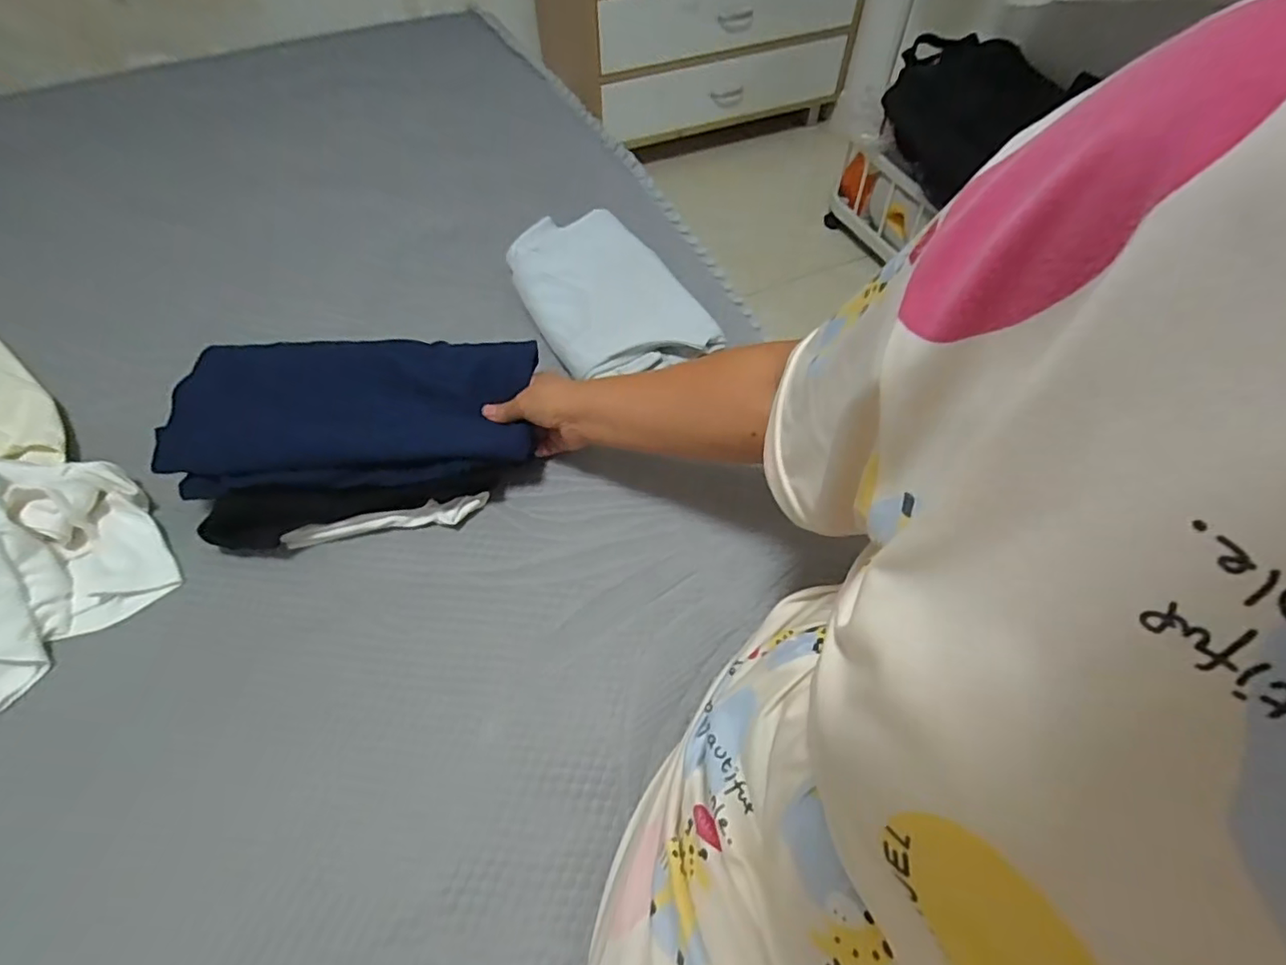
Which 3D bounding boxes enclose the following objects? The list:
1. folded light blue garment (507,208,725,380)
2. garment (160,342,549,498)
[{"bbox_3d":[-0.049,-0.225,0.716,0.166,0.072,0.278,-23,59,-15],"label":"folded light blue garment"},{"bbox_3d":[-0.276,-0.076,0.582,0.326,0.027,0.169,-5,59,-7],"label":"garment"}]

